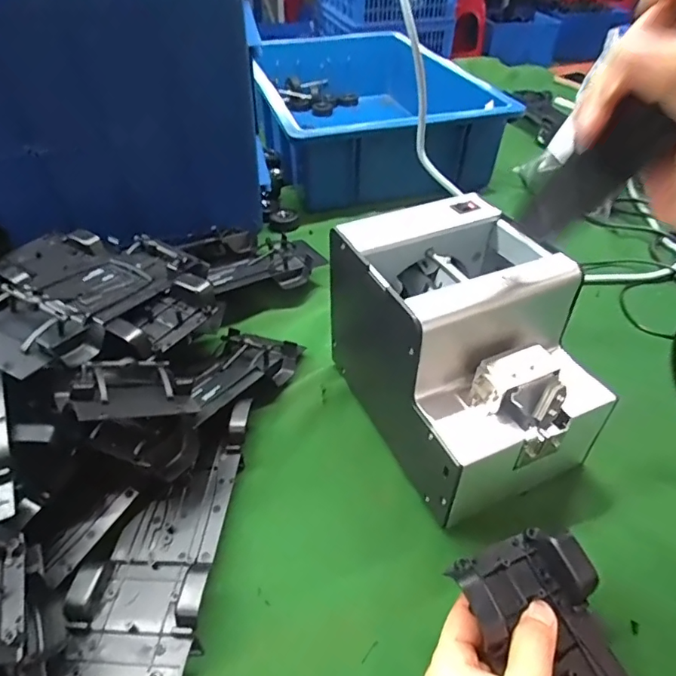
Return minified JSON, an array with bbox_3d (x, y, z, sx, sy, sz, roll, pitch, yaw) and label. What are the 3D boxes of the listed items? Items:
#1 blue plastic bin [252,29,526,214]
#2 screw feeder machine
[{"bbox_3d":[0.041,-0.354,0.795,0.319,0.131,0.430,-12,44,-13],"label":"blue plastic bin"},{"bbox_3d":[0.088,0.009,0.370,0.123,0.144,0.174,-18,47,-19],"label":"screw feeder machine"}]

